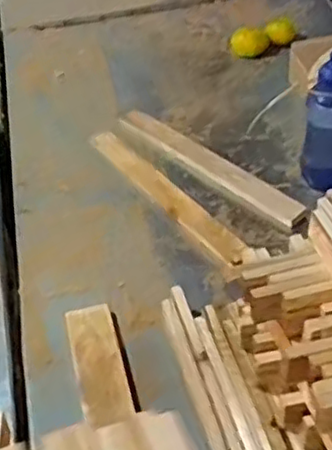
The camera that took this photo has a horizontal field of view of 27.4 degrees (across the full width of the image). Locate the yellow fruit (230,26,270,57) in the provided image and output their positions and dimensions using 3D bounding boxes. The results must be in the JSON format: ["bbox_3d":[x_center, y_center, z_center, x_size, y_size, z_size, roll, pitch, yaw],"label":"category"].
[{"bbox_3d":[0.206,-0.449,1.683,0.096,0.062,0.061,4,41,10],"label":"yellow fruit"}]

